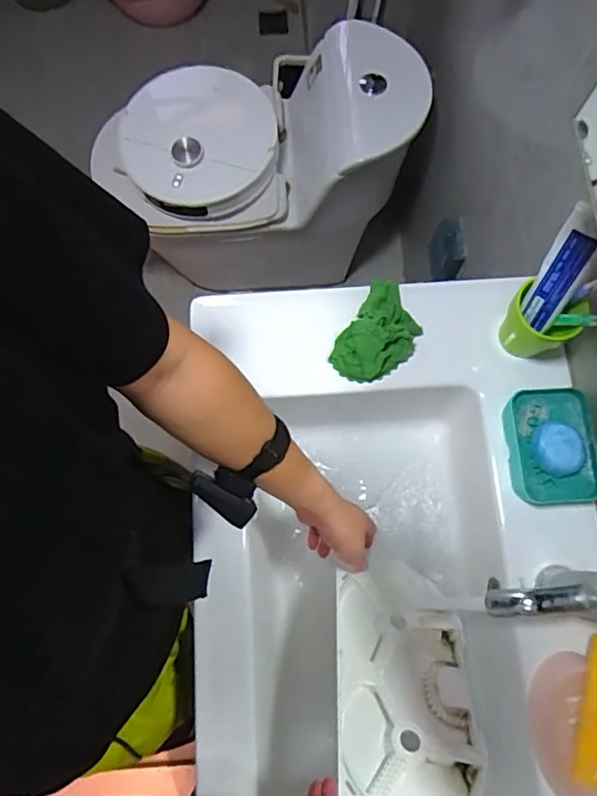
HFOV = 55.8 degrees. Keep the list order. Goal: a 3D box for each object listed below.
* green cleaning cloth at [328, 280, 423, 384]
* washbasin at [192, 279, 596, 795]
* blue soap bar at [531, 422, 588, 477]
[{"bbox_3d":[0.108,-0.085,0.726,0.087,0.039,0.143,30,80,6],"label":"green cleaning cloth"},{"bbox_3d":[0.114,0.245,0.713,0.460,0.186,0.785,-2,78,0],"label":"washbasin"},{"bbox_3d":[0.312,0.061,0.674,0.058,0.027,0.061,0,78,0],"label":"blue soap bar"}]

